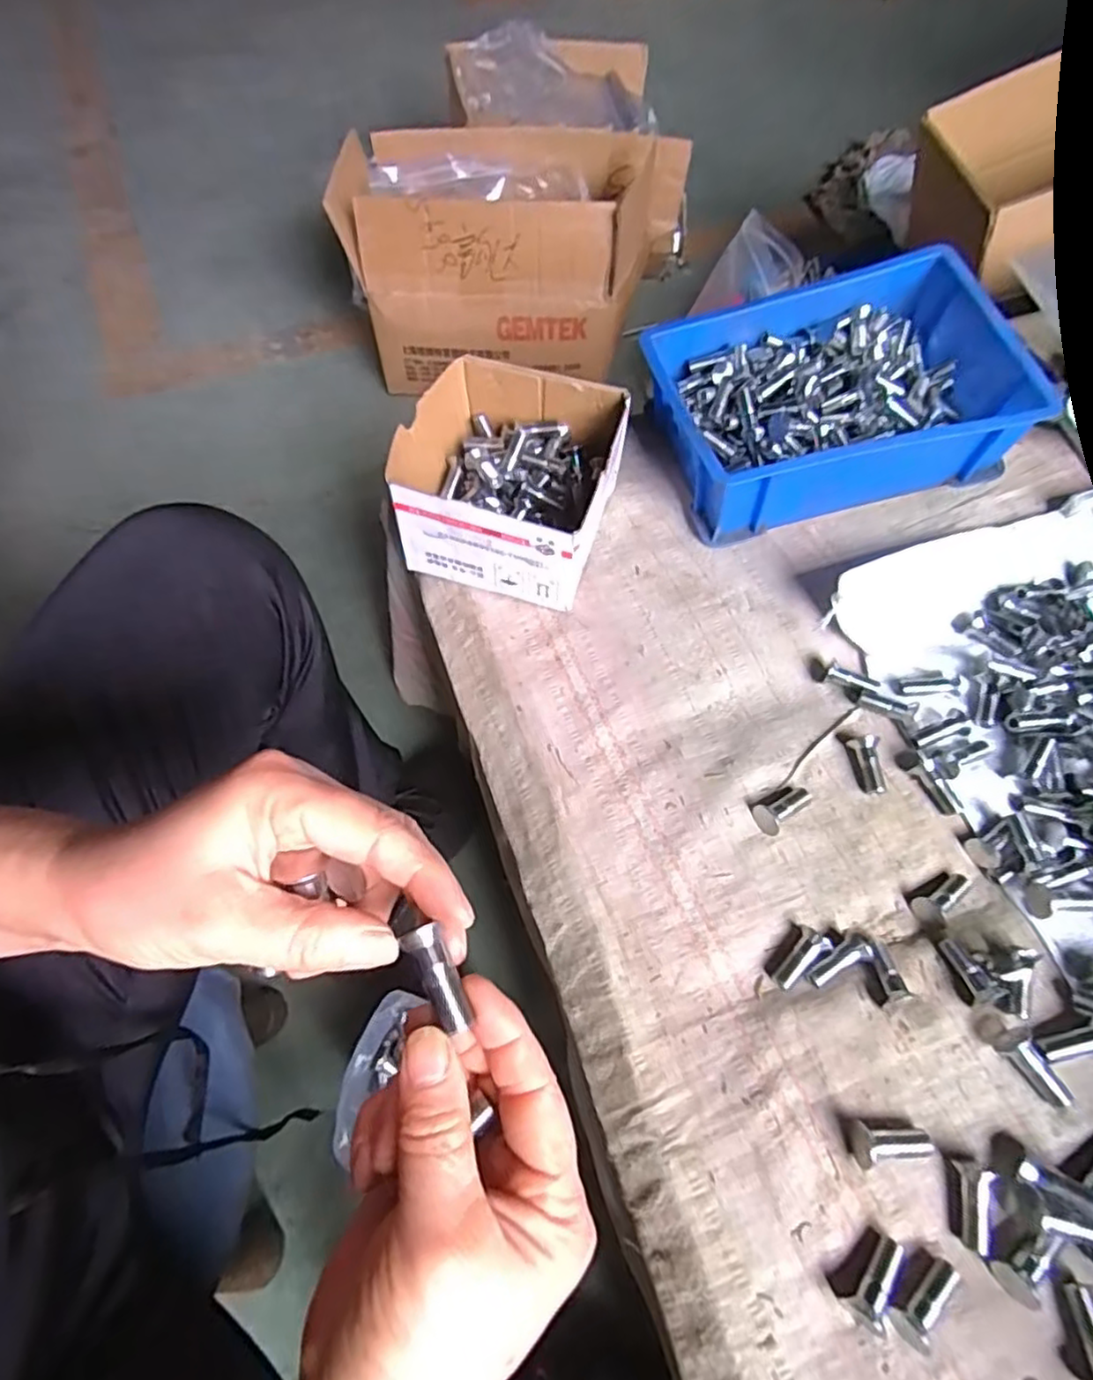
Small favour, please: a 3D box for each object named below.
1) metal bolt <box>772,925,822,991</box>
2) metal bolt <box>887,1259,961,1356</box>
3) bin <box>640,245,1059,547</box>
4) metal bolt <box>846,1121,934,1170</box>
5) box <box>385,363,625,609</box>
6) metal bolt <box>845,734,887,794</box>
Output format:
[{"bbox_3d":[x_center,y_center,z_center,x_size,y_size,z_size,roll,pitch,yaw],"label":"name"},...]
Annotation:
[{"bbox_3d":[0.137,0.146,0.370,0.011,0.011,0.035,34,67,18],"label":"metal bolt"},{"bbox_3d":[0.168,0.268,0.298,0.036,0.013,0.016,-40,67,-19],"label":"metal bolt"},{"bbox_3d":[0.217,-0.219,0.521,0.249,0.099,0.166,-10,61,-6],"label":"bin"},{"bbox_3d":[0.165,0.217,0.325,0.038,0.013,0.017,0,61,1],"label":"metal bolt"},{"bbox_3d":[-0.028,-0.149,0.499,0.141,0.090,0.148,16,61,8],"label":"box"},{"bbox_3d":[0.200,0.046,0.422,0.014,0.018,0.035,-5,61,-2],"label":"metal bolt"}]

